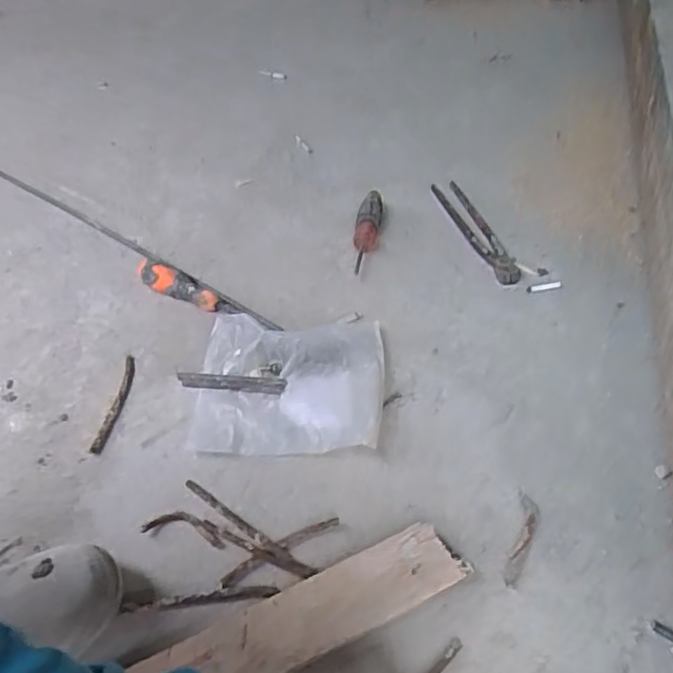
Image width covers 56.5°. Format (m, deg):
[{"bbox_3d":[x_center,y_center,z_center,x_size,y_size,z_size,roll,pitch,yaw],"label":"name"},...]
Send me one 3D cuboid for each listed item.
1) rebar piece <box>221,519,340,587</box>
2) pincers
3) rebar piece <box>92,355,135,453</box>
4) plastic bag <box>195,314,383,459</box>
[{"bbox_3d":[-0.049,0.189,0.555,0.113,0.005,0.014,-25,51,-20],"label":"rebar piece"},{"bbox_3d":[0.190,-0.144,0.849,0.040,0.019,0.210,-15,49,-12],"label":"pincers"},{"bbox_3d":[-0.235,0.071,0.668,0.013,0.009,0.125,3,47,5],"label":"rebar piece"},{"bbox_3d":[-0.049,0.050,0.668,0.192,0.035,0.162,-1,47,1],"label":"plastic bag"}]

